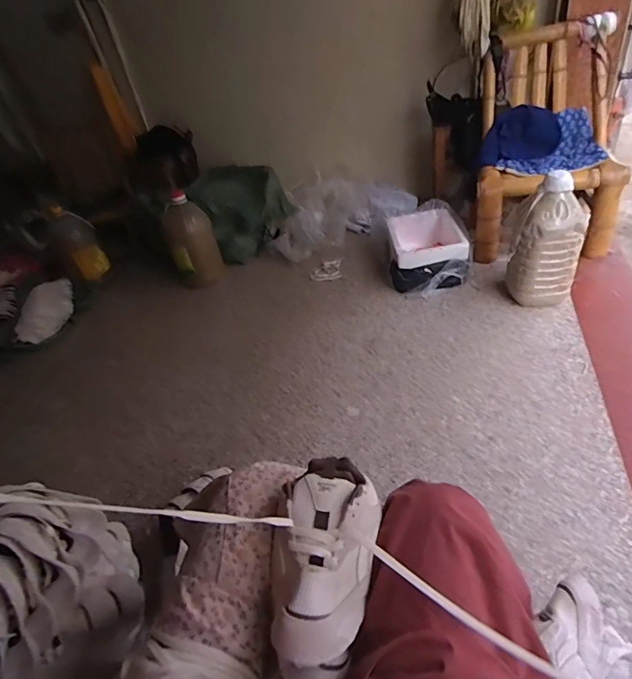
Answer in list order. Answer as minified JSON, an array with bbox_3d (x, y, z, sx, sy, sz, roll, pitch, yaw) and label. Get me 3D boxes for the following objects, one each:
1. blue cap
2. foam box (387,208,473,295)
[{"bbox_3d":[0.758,-0.741,1.588,0.207,0.162,0.183,22,49,37],"label":"blue cap"},{"bbox_3d":[0.416,-0.337,1.630,0.276,0.163,0.361,-4,38,11],"label":"foam box"}]

